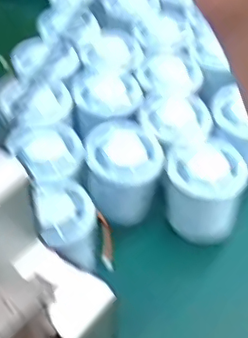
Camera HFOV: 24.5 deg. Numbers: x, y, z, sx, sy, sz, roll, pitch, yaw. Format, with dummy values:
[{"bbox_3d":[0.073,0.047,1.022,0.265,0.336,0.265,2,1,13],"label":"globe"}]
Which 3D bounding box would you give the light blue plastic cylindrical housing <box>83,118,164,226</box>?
[{"bbox_3d":[0.000,0.003,0.438,0.055,0.056,0.056,-1,45,1],"label":"light blue plastic cylindrical housing"}]

